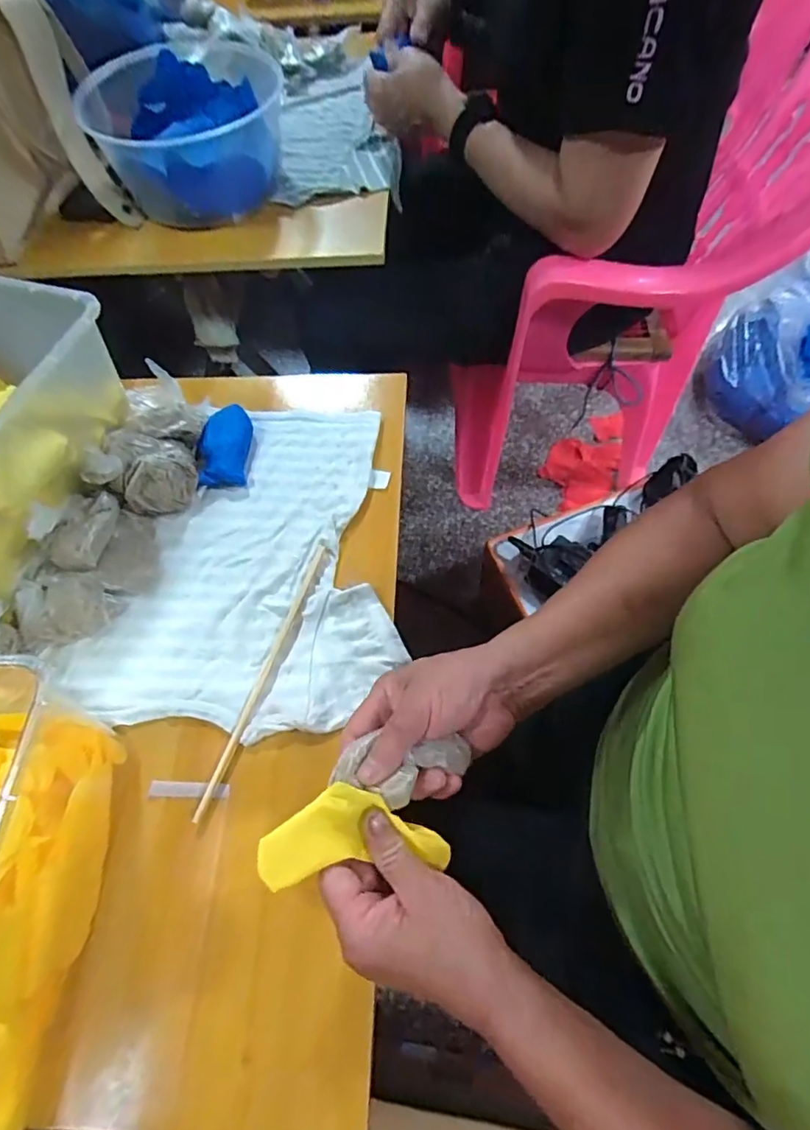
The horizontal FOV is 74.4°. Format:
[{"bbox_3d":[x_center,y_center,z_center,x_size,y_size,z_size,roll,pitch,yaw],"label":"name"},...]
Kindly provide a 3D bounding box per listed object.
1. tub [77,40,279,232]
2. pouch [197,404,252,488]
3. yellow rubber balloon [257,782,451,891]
[{"bbox_3d":[-0.256,-0.520,0.640,0.210,0.100,0.230,-1,62,3],"label":"tub"},{"bbox_3d":[-0.174,-0.119,0.522,0.043,0.018,0.092,-3,62,2],"label":"pouch"},{"bbox_3d":[-0.029,0.153,0.310,0.106,0.015,0.047,0,61,-12],"label":"yellow rubber balloon"}]

